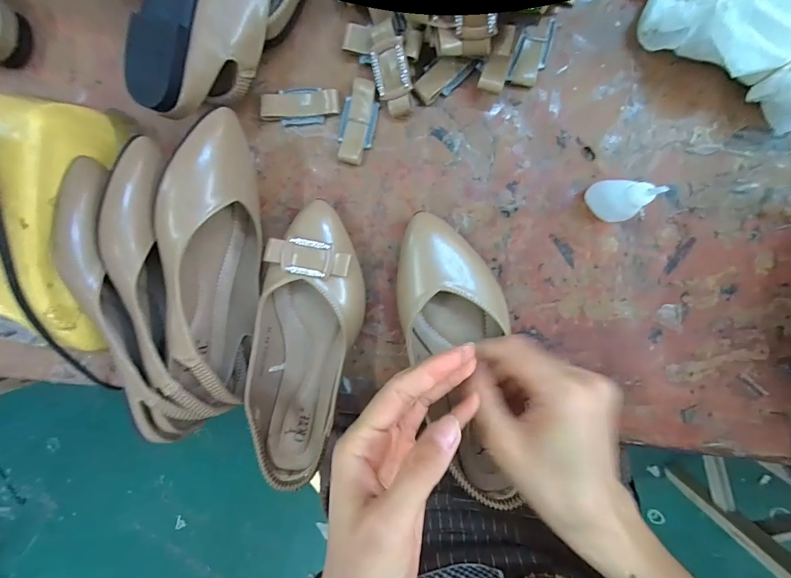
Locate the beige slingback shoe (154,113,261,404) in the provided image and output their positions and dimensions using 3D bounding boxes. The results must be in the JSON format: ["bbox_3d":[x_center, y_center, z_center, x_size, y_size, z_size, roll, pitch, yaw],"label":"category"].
[{"bbox_3d":[-0.144,-0.015,0.289,0.047,0.081,0.220,9,98,4],"label":"beige slingback shoe"}]

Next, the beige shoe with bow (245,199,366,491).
[{"bbox_3d":[-0.078,0.049,0.301,0.077,0.065,0.228,13,98,3],"label":"beige shoe with bow"}]

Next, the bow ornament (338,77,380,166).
[{"bbox_3d":[-0.031,-0.138,0.300,0.029,0.007,0.065,14,99,3],"label":"bow ornament"}]

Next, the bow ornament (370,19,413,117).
[{"bbox_3d":[-0.002,-0.171,0.282,0.028,0.012,0.063,-4,112,29],"label":"bow ornament"}]

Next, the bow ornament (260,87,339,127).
[{"bbox_3d":[-0.080,-0.154,0.302,0.065,0.006,0.029,-1,97,5],"label":"bow ornament"}]

